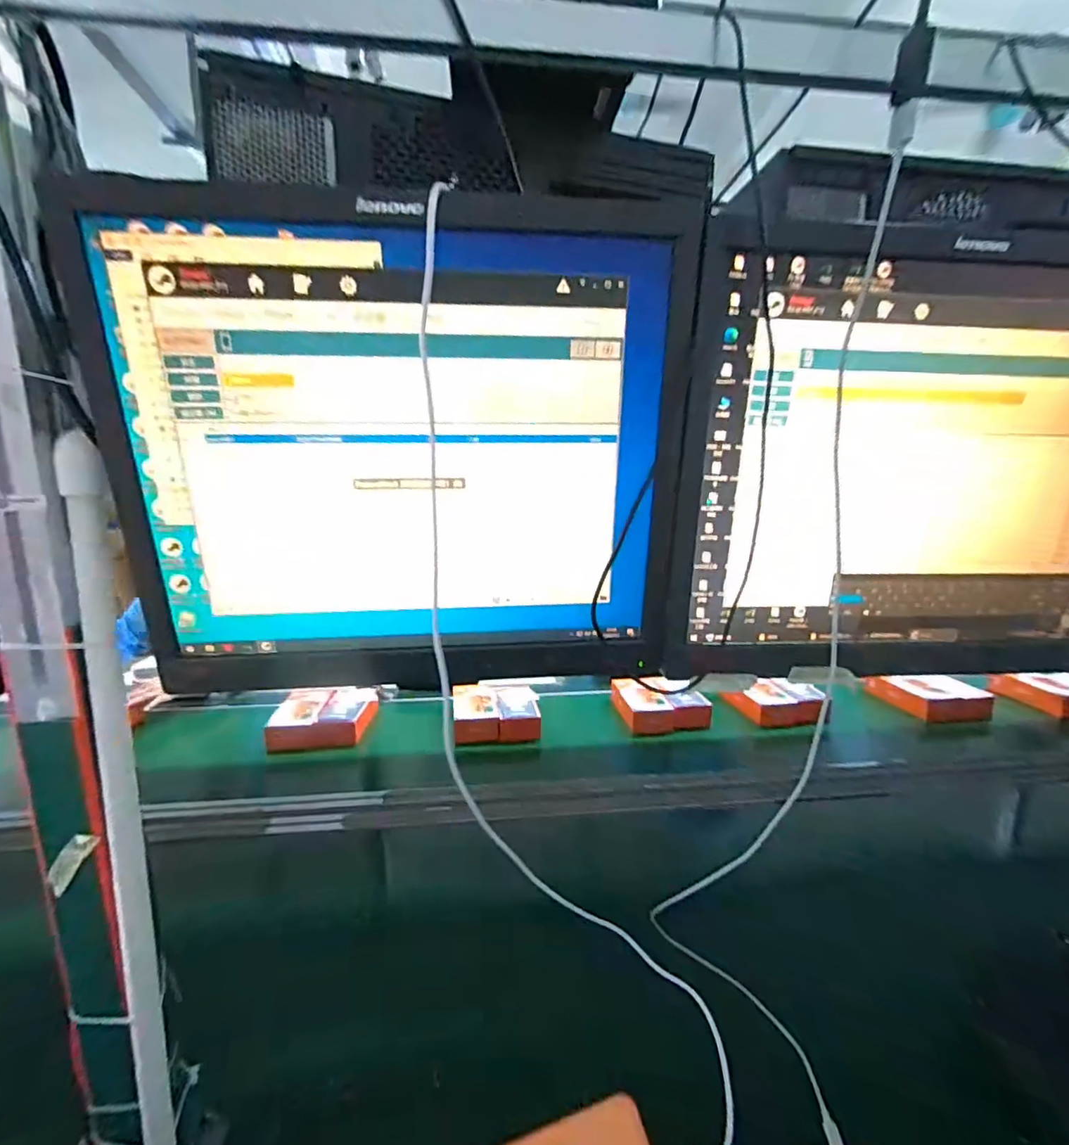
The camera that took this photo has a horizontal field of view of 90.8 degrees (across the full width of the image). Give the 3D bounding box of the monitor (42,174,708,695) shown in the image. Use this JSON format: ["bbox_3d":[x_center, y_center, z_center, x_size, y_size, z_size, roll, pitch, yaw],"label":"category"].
[{"bbox_3d":[-0.083,-0.067,0.358,0.373,0.305,0.069,0,12,-7],"label":"monitor"}]

